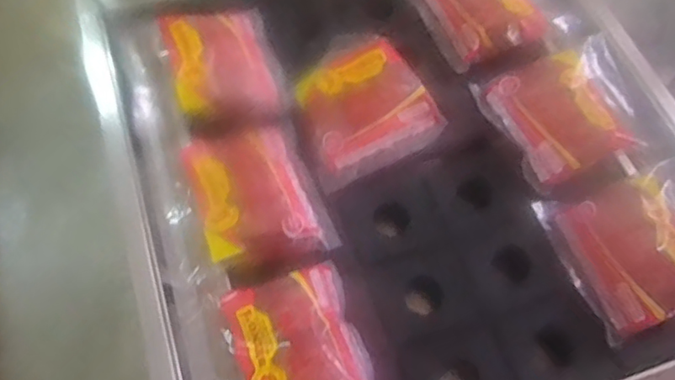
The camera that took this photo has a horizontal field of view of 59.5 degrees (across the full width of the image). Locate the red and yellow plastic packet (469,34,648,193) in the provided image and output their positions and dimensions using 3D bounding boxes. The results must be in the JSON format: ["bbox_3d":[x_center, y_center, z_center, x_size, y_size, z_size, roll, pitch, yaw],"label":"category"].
[{"bbox_3d":[0.242,-0.087,0.611,0.148,0.028,0.136,-19,65,-10],"label":"red and yellow plastic packet"}]

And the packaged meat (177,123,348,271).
[{"bbox_3d":[-0.074,0.012,0.570,0.114,0.046,0.145,-20,65,-11],"label":"packaged meat"}]

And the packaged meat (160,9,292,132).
[{"bbox_3d":[-0.118,-0.138,0.619,0.108,0.034,0.162,-16,64,-9],"label":"packaged meat"}]

